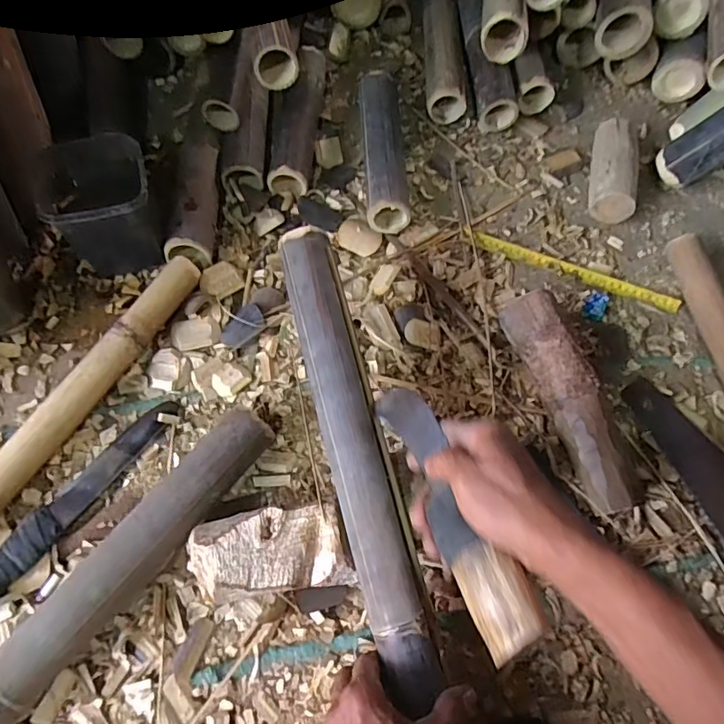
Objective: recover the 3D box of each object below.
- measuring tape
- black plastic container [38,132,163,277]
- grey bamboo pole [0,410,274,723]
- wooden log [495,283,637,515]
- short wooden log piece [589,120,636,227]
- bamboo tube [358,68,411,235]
[{"bbox_3d":[0.279,-0.128,0.697,0.291,0.010,0.027,22,65,7],"label":"measuring tape"},{"bbox_3d":[-0.299,-0.172,0.612,0.116,0.125,0.109,-13,66,-9],"label":"black plastic container"},{"bbox_3d":[-0.314,0.290,0.428,0.054,0.064,0.652,37,68,14],"label":"grey bamboo pole"},{"bbox_3d":[0.227,0.040,0.573,0.050,0.070,0.246,-15,66,-10],"label":"wooden log"},{"bbox_3d":[0.362,-0.275,0.741,0.060,0.061,0.157,15,64,4],"label":"short wooden log piece"},{"bbox_3d":[0.030,-0.303,0.734,0.060,0.060,0.268,-2,65,-4],"label":"bamboo tube"}]

